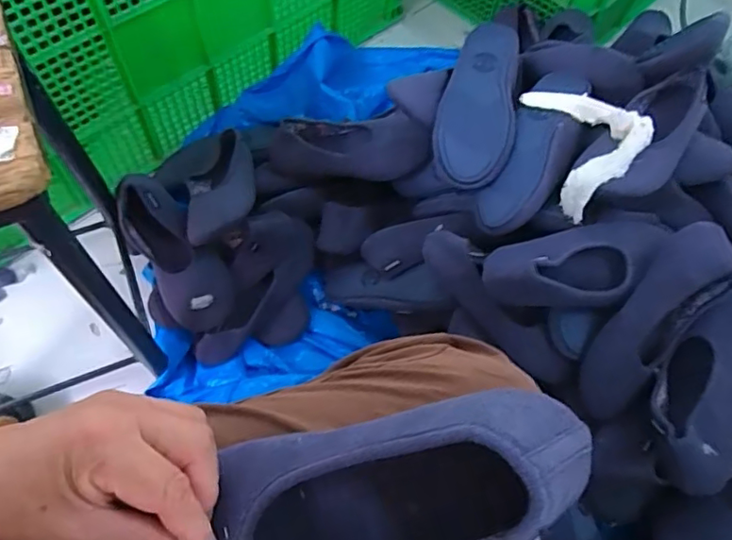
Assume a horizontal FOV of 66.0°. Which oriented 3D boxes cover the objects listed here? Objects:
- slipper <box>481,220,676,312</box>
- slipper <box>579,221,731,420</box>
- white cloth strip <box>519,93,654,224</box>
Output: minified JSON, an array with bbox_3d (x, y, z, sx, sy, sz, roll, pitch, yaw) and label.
[{"bbox_3d":[0.255,-0.010,0.676,0.239,0.060,0.099,-10,63,-8],"label":"slipper"},{"bbox_3d":[0.338,0.066,0.665,0.085,0.061,0.257,34,105,14],"label":"slipper"},{"bbox_3d":[0.275,-0.168,0.718,0.096,0.101,0.176,-14,63,-10],"label":"white cloth strip"}]

